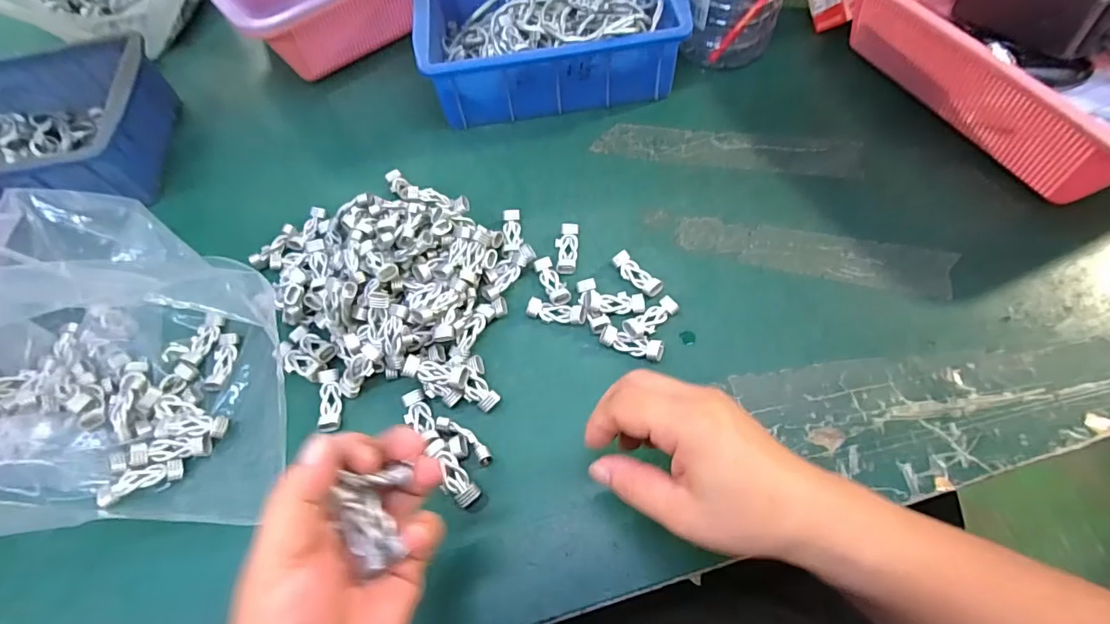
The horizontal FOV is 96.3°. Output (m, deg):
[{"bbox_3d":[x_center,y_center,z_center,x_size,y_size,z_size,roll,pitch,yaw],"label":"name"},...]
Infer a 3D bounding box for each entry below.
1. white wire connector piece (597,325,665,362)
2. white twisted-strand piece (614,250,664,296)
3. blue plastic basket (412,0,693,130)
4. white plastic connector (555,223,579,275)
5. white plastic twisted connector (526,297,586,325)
[{"bbox_3d":[0.055,0.022,0.357,0.045,0.009,0.016,18,62,14],"label":"white wire connector piece"},{"bbox_3d":[0.064,-0.029,0.385,0.016,0.010,0.043,-39,64,-17],"label":"white twisted-strand piece"},{"bbox_3d":[-0.007,-0.282,0.499,0.237,0.080,0.167,-8,59,0],"label":"blue plastic basket"},{"bbox_3d":[0.009,-0.052,0.406,0.018,0.008,0.047,1,60,5],"label":"white plastic connector"},{"bbox_3d":[0.001,0.000,0.376,0.044,0.008,0.015,8,61,9],"label":"white plastic twisted connector"}]

